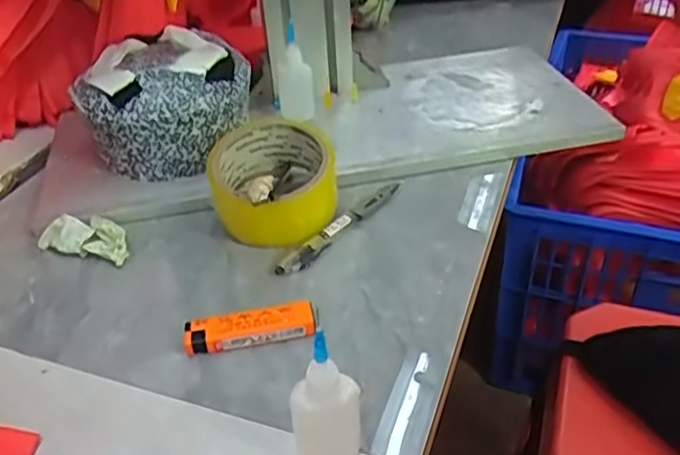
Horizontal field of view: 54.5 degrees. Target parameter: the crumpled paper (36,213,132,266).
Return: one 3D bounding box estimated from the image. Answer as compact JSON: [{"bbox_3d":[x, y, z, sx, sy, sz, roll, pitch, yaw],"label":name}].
[{"bbox_3d":[-0.184,0.005,0.490,0.069,0.015,0.036,11,38,17],"label":"crumpled paper"}]

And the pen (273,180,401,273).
[{"bbox_3d":[0.004,-0.004,0.488,0.016,0.010,0.132,24,44,31],"label":"pen"}]

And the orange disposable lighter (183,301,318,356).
[{"bbox_3d":[-0.054,0.063,0.406,0.080,0.014,0.022,-8,37,-8],"label":"orange disposable lighter"}]

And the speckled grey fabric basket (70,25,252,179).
[{"bbox_3d":[-0.147,-0.102,0.565,0.138,0.091,0.126,-10,37,-11],"label":"speckled grey fabric basket"}]

